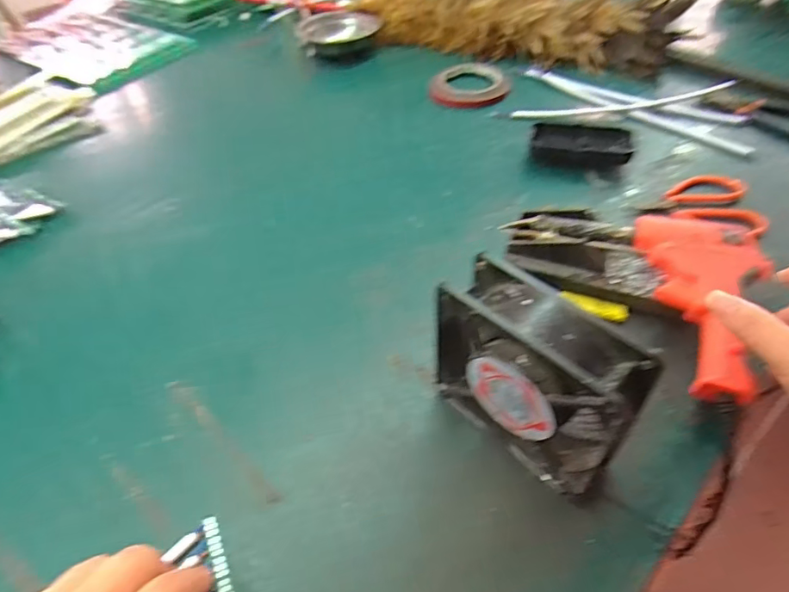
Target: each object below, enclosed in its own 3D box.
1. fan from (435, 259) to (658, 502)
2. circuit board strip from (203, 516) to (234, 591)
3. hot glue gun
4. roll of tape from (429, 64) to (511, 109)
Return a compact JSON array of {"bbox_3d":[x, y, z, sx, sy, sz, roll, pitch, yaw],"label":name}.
[{"bbox_3d":[0.083,0.052,0.309,0.045,0.118,0.118,-33,52,-24],"label":"fan"},{"bbox_3d":[-0.107,0.158,0.307,0.011,0.004,0.052,7,38,-38],"label":"circuit board strip"},{"bbox_3d":[0.237,0.006,0.386,0.087,0.031,0.155,5,59,10],"label":"hot glue gun"},{"bbox_3d":[0.101,-0.287,0.685,0.102,0.013,0.102,-3,46,3],"label":"roll of tape"}]

